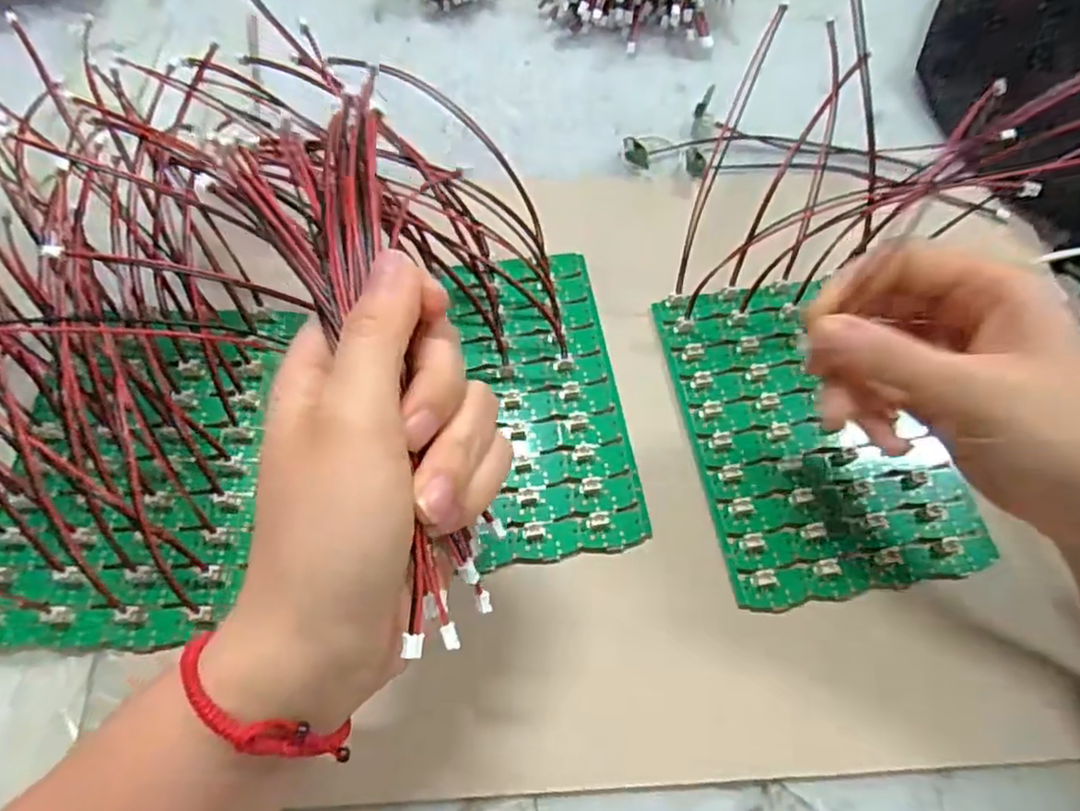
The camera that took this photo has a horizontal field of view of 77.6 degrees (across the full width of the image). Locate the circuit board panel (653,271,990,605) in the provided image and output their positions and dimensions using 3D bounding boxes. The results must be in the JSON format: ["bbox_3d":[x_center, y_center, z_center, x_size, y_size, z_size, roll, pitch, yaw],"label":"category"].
[{"bbox_3d":[0.137,0.009,0.338,0.123,0.009,0.165,-8,65,-6],"label":"circuit board panel"}]

